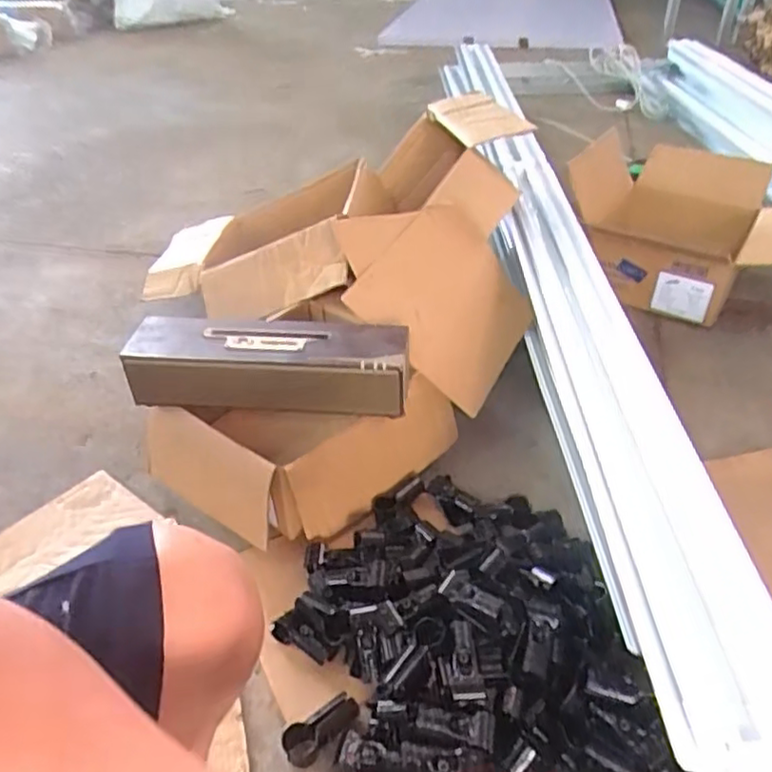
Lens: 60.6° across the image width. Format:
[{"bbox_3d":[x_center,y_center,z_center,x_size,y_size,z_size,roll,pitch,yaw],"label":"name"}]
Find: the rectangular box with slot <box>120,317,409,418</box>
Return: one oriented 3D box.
[{"bbox_3d":[-0.161,-0.032,0.907,0.381,0.089,0.116,4,37,7],"label":"rectangular box with slot"}]

